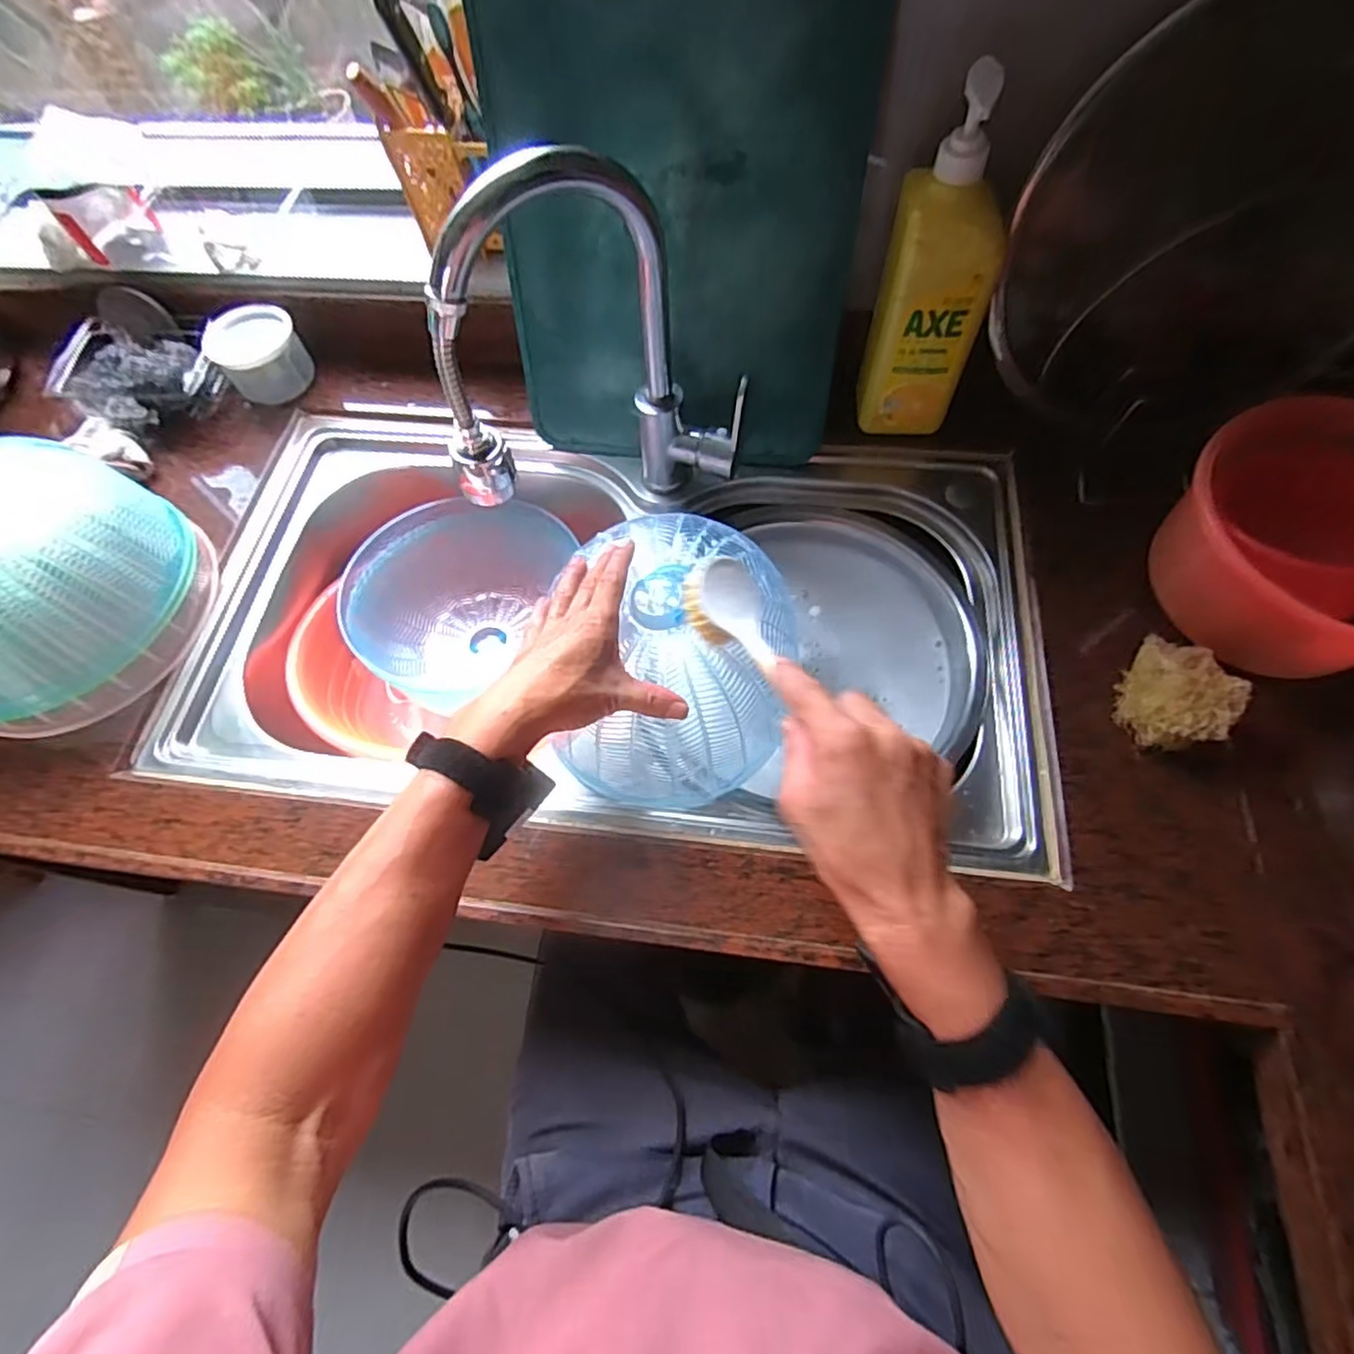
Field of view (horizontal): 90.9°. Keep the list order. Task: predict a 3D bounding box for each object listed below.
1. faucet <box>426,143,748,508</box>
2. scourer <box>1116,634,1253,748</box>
[{"bbox_3d":[-0.067,-0.233,0.534,0.247,0.306,0.069,-20,65,-6],"label":"faucet"},{"bbox_3d":[0.392,0.011,0.522,0.066,0.057,0.090,14,66,10],"label":"scourer"}]

